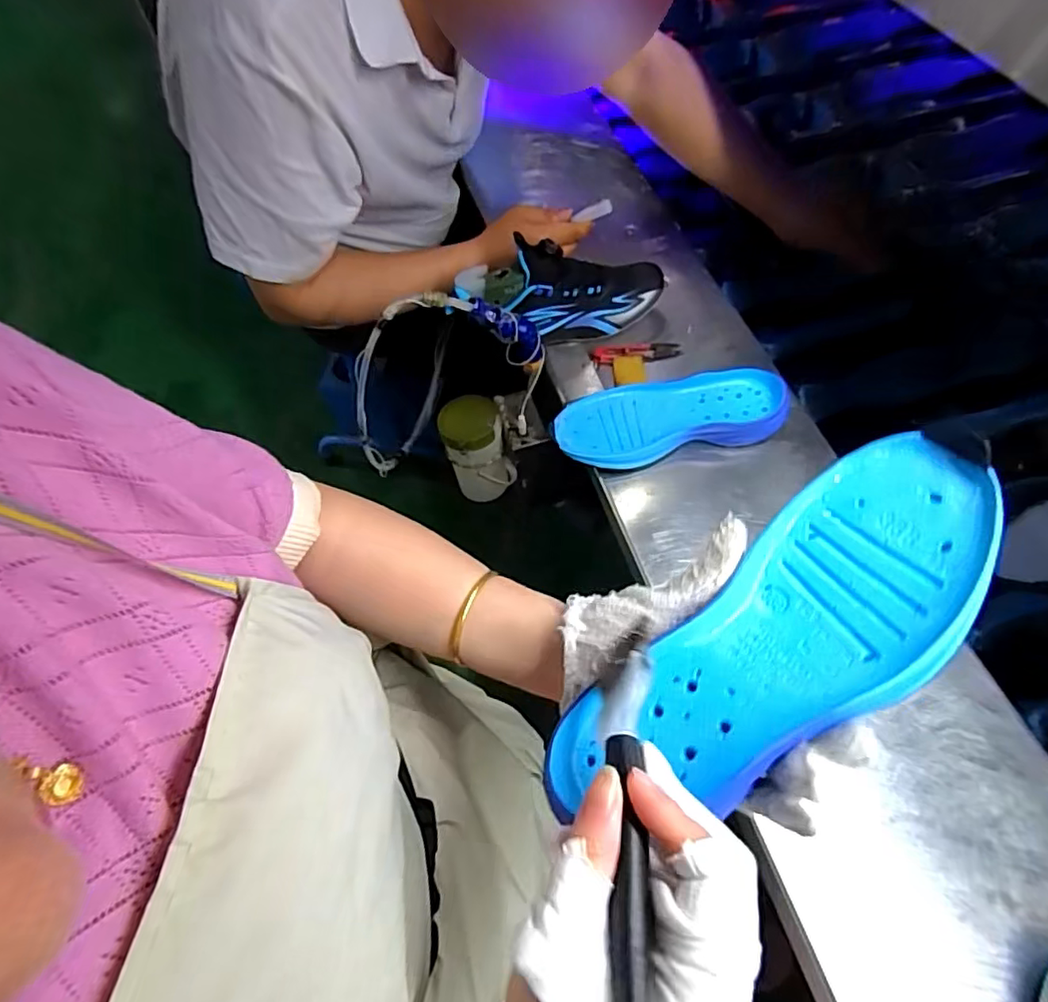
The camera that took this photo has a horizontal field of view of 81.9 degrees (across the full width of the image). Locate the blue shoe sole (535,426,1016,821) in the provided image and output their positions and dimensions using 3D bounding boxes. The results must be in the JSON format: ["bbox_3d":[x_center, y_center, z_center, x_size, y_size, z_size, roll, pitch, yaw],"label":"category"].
[{"bbox_3d":[0.119,0.070,0.289,0.244,0.023,0.089,-40,64,0],"label":"blue shoe sole"}]

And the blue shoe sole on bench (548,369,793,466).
[{"bbox_3d":[0.152,-0.087,0.637,0.242,0.039,0.098,-13,60,-4],"label":"blue shoe sole on bench"}]

